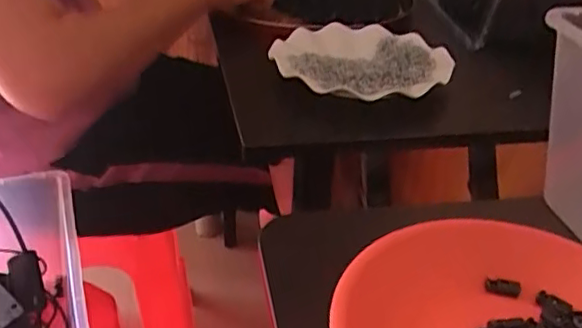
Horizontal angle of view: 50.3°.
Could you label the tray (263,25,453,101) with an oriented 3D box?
[{"bbox_3d":[0.071,-0.114,0.654,0.178,0.017,0.167,-1,31,-6],"label":"tray"}]

